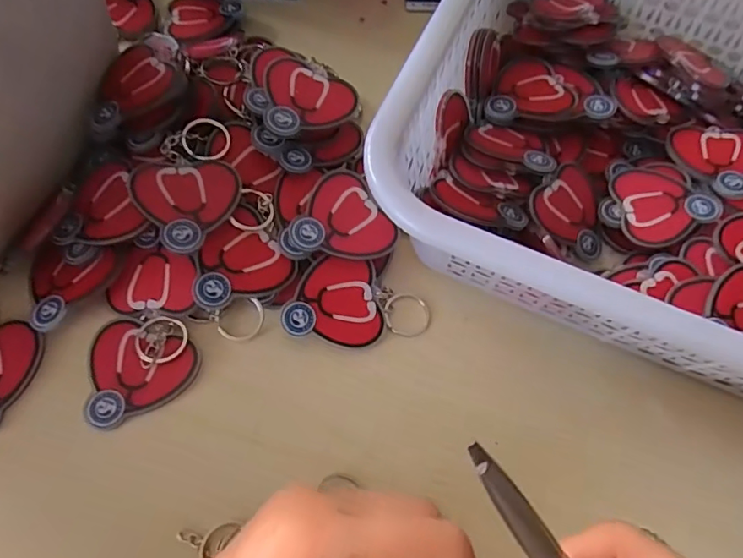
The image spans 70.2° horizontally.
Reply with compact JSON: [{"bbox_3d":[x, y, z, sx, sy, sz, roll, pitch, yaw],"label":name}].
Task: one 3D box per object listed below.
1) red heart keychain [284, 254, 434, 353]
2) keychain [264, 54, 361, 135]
[{"bbox_3d":[-0.007,0.014,0.276,0.071,0.006,0.044,13,76,-8],"label":"red heart keychain"},{"bbox_3d":[-0.037,-0.096,0.286,0.049,0.004,0.052,28,61,-3],"label":"keychain"}]

